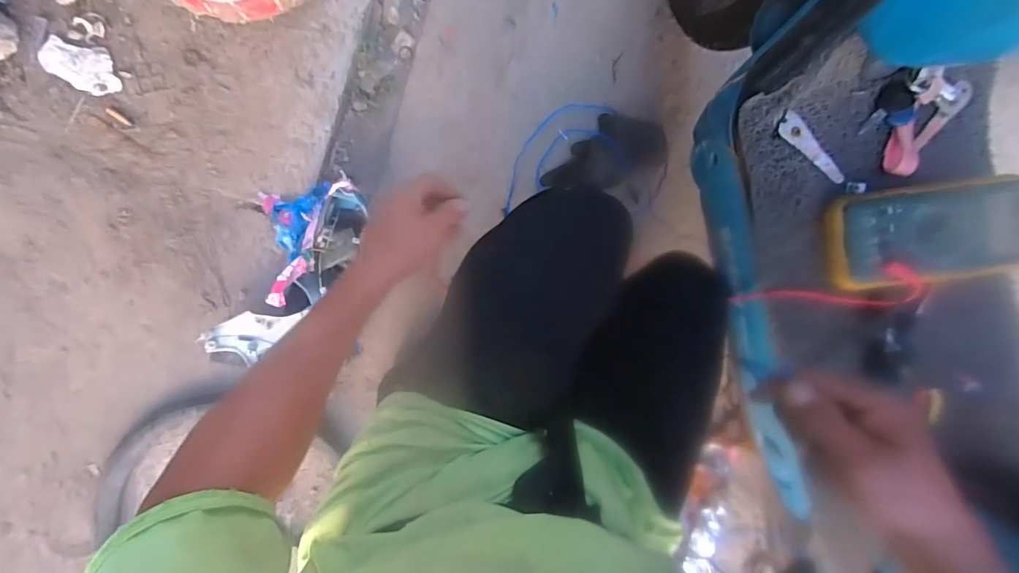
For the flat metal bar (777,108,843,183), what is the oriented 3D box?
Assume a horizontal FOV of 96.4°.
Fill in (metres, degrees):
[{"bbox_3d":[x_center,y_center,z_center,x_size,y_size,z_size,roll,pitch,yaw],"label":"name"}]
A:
[{"bbox_3d":[0.316,-0.144,0.473,0.089,0.007,0.023,40,92,-9],"label":"flat metal bar"}]

